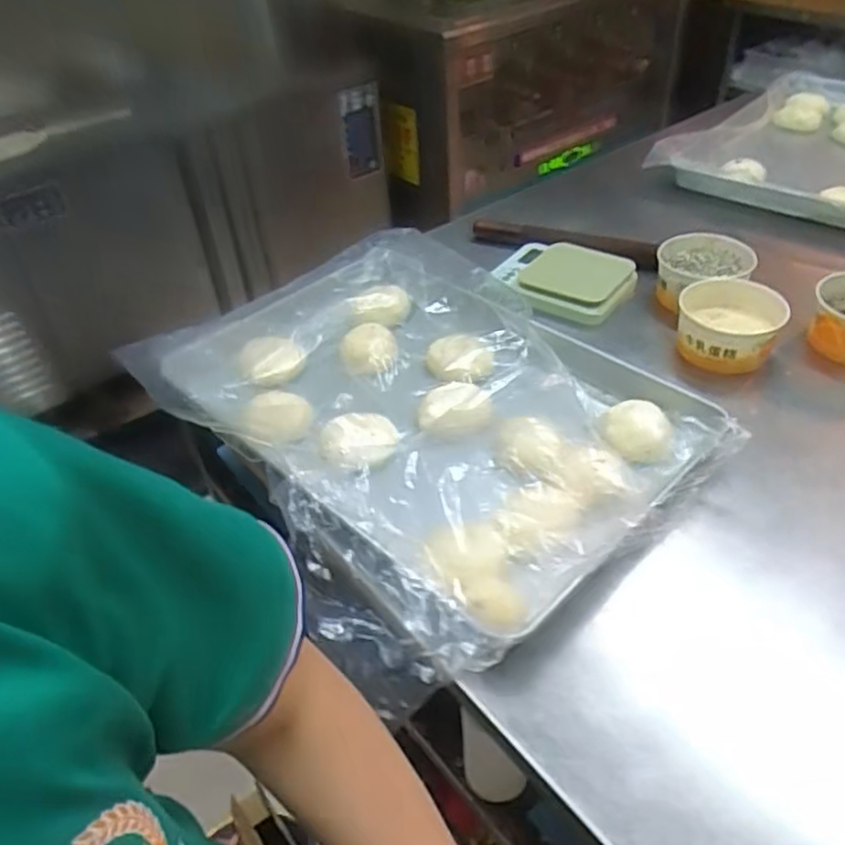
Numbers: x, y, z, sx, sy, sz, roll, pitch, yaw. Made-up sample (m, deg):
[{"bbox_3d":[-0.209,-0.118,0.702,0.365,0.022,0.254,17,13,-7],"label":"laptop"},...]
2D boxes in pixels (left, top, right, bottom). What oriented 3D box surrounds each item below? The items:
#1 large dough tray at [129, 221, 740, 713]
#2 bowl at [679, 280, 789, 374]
[{"bbox_3d":[-0.016,-0.037,0.847,0.472,0.073,0.643,-30,47,-26],"label":"large dough tray"},{"bbox_3d":[0.403,-0.127,0.931,0.124,0.072,0.125,11,43,17],"label":"bowl"}]

